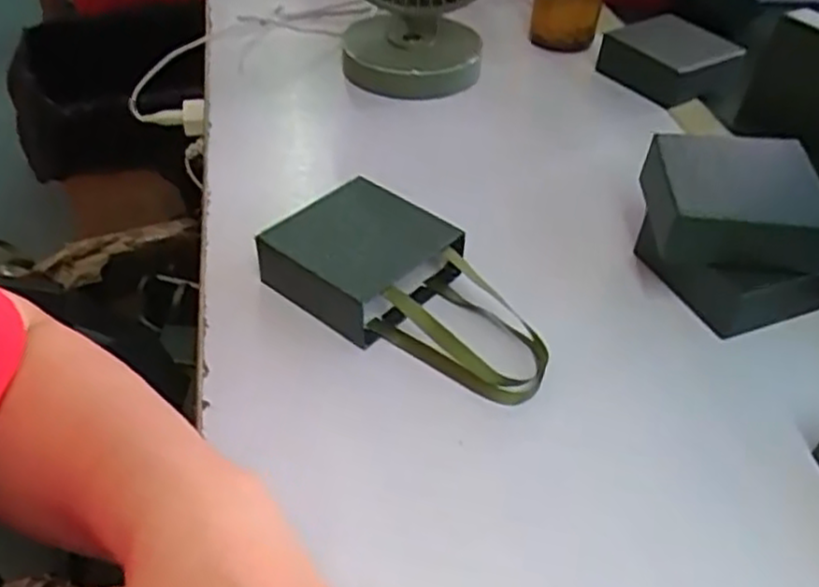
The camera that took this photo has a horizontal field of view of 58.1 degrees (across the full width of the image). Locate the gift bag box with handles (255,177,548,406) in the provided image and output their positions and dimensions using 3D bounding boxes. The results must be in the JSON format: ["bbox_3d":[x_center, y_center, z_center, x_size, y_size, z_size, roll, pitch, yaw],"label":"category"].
[{"bbox_3d":[0.003,-0.003,0.431,0.177,0.038,0.094,27,48,25],"label":"gift bag box with handles"}]

